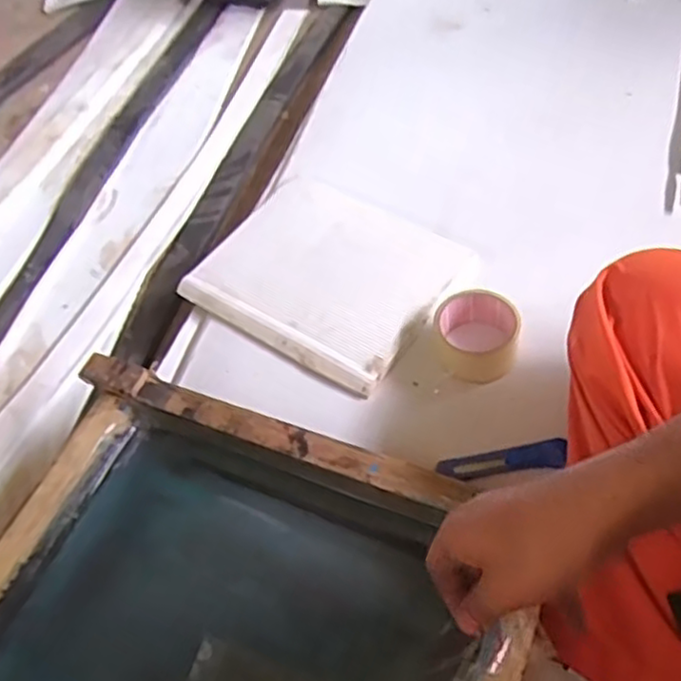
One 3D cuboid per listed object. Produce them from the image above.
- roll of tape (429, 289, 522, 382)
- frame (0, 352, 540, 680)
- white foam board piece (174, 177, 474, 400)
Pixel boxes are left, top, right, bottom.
[{"bbox_3d":[0.142,-0.007,0.719,0.089,0.044,0.091,-5,53,6],"label":"roll of tape"},{"bbox_3d":[-0.093,0.240,0.568,0.450,0.054,0.360,17,58,17],"label":"frame"},{"bbox_3d":[-0.020,-0.086,0.815,0.286,0.031,0.234,30,64,27],"label":"white foam board piece"}]

